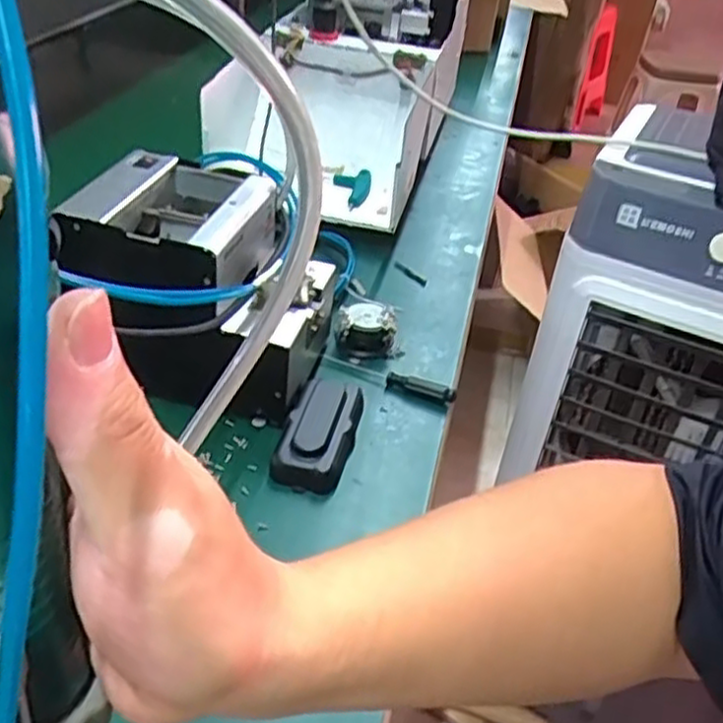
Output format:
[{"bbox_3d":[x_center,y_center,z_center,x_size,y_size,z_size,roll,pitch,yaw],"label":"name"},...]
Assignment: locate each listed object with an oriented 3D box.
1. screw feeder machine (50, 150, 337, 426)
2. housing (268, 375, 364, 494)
[{"bbox_3d":[-0.116,-0.060,0.585,0.168,0.157,0.129,10,37,5],"label":"screw feeder machine"},{"bbox_3d":[-0.030,0.052,0.561,0.051,0.030,0.100,11,37,6],"label":"housing"}]

